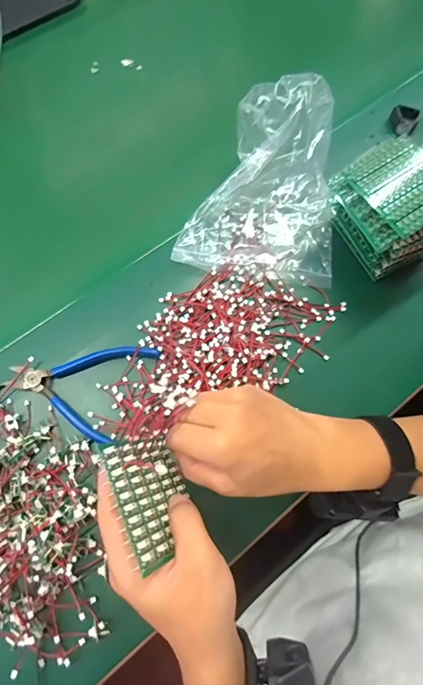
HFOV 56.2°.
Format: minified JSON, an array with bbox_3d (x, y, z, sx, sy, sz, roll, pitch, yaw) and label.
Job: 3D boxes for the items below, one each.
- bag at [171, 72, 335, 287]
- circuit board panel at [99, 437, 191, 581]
[{"bbox_3d":[0.056,-0.184,0.430,0.169,0.070,0.212,6,73,0],"label":"bag"},{"bbox_3d":[-0.039,0.106,0.277,0.006,0.082,0.077,-30,72,15],"label":"circuit board panel"}]

